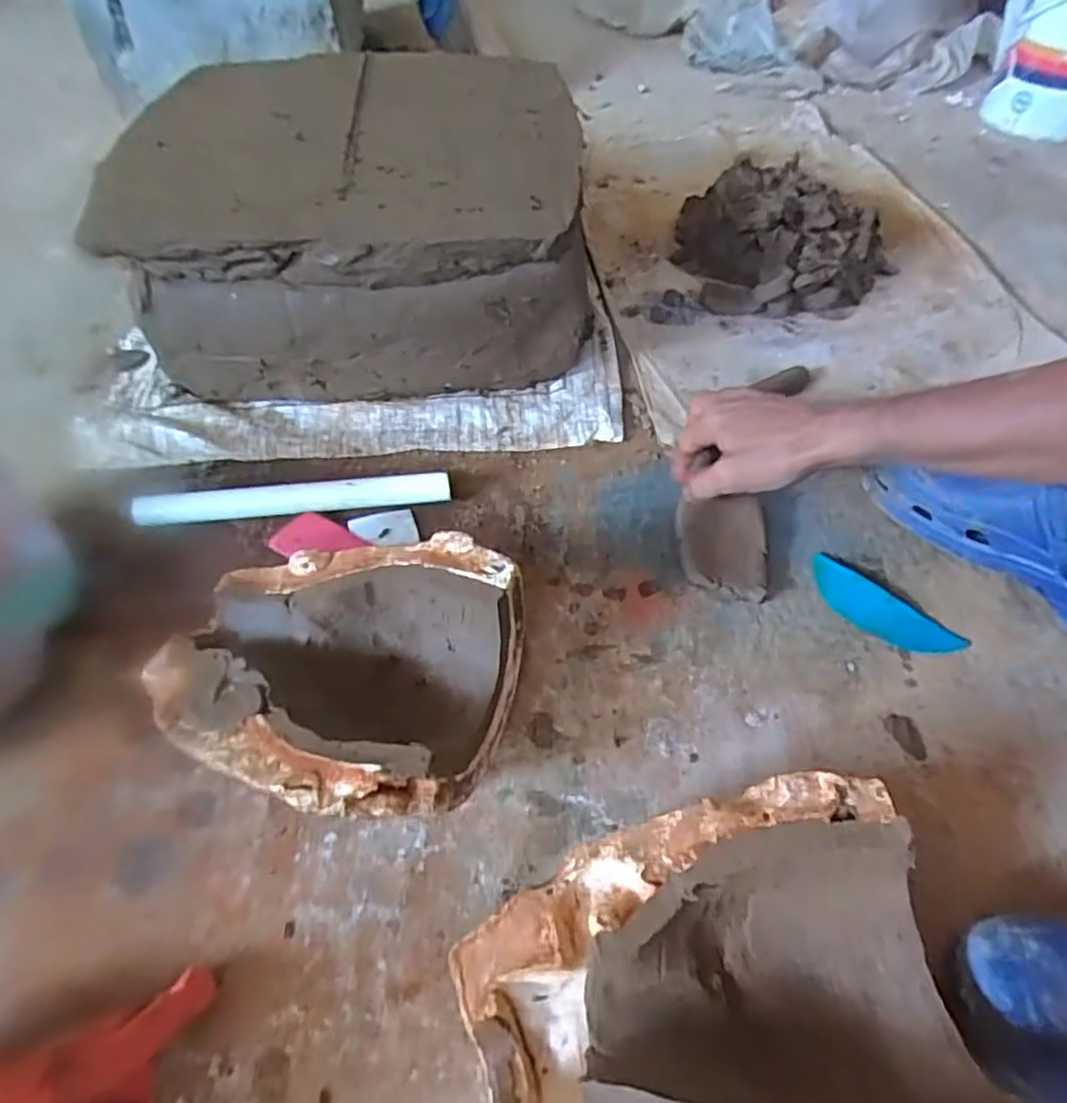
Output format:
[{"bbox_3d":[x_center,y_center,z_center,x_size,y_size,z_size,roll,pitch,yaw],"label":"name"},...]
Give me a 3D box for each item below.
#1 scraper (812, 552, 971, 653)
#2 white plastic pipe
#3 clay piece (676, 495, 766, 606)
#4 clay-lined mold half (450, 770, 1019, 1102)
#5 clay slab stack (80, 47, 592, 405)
[{"bbox_3d":[0.264,0.045,0.520,0.117,0.006,0.045,36,61,25],"label":"scraper"},{"bbox_3d":[-0.205,-0.044,0.588,0.262,0.026,0.018,-6,53,-3],"label":"white plastic pipe"},{"bbox_3d":[0.155,-0.002,0.548,0.074,0.011,0.086,2,65,-9],"label":"clay piece"},{"bbox_3d":[0.084,0.207,0.323,0.224,0.073,0.162,-9,53,-6],"label":"clay-lined mold half"},{"bbox_3d":[-0.165,-0.329,0.694,0.400,0.204,0.331,-6,53,-3],"label":"clay slab stack"}]

